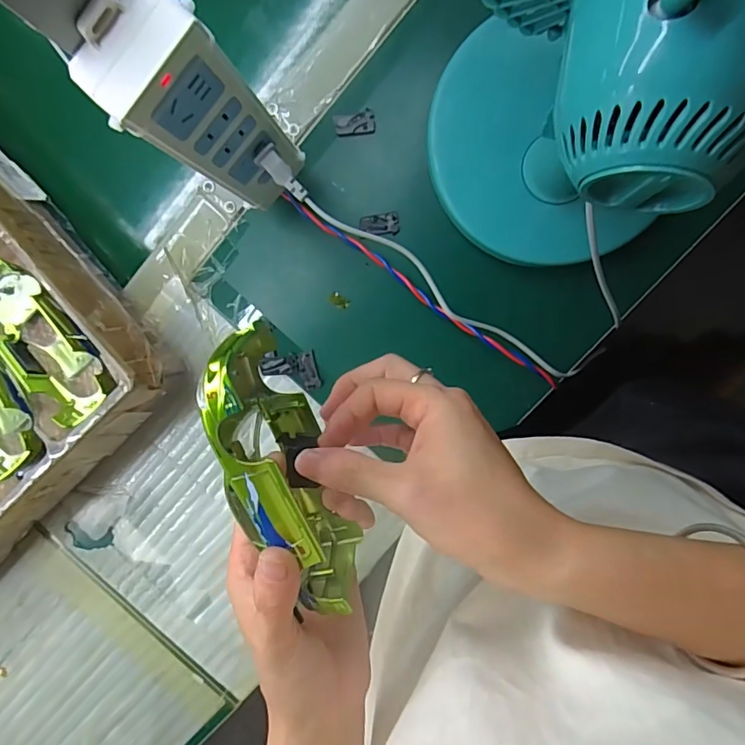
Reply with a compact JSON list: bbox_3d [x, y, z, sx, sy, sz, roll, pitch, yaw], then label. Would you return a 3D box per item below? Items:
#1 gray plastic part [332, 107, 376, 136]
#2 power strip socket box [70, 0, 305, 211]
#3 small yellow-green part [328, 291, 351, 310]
[{"bbox_3d":[-0.015,-0.208,0.419,0.034,0.004,0.018,-6,96,6],"label":"gray plastic part"},{"bbox_3d":[-0.088,-0.137,0.284,0.060,0.173,0.040,-42,92,9],"label":"power strip socket box"},{"bbox_3d":[-0.029,-0.062,0.438,0.018,0.004,0.012,43,99,-1],"label":"small yellow-green part"}]

